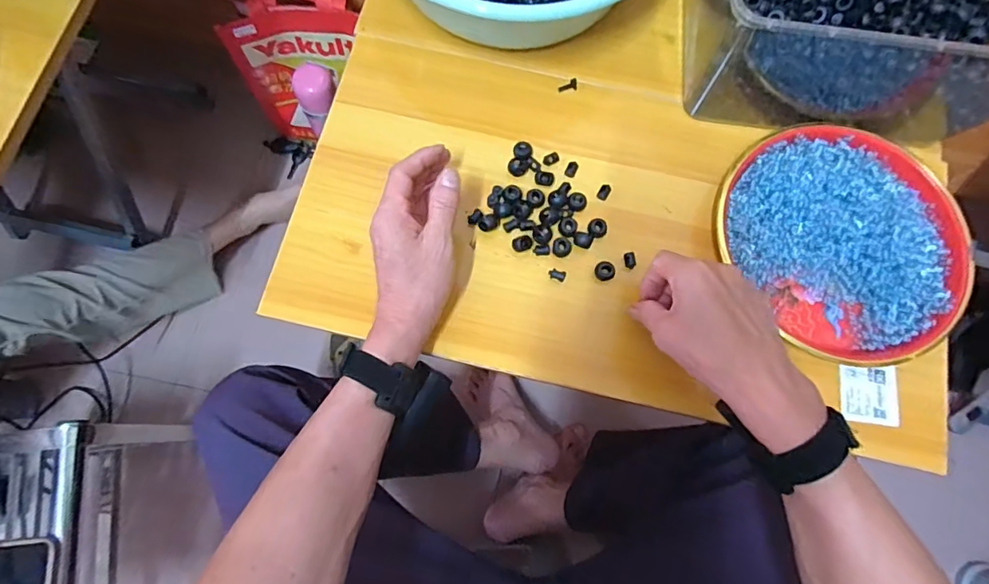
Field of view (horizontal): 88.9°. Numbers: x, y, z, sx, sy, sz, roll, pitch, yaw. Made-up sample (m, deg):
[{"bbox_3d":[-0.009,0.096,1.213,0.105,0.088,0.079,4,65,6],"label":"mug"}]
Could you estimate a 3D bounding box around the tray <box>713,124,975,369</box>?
[{"bbox_3d":[0.313,-0.051,0.452,0.219,0.042,0.209,44,79,9],"label":"tray"}]

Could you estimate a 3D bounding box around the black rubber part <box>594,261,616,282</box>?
[{"bbox_3d":[0.100,-0.019,0.456,0.017,0.010,0.017,0,75,-1],"label":"black rubber part"}]

